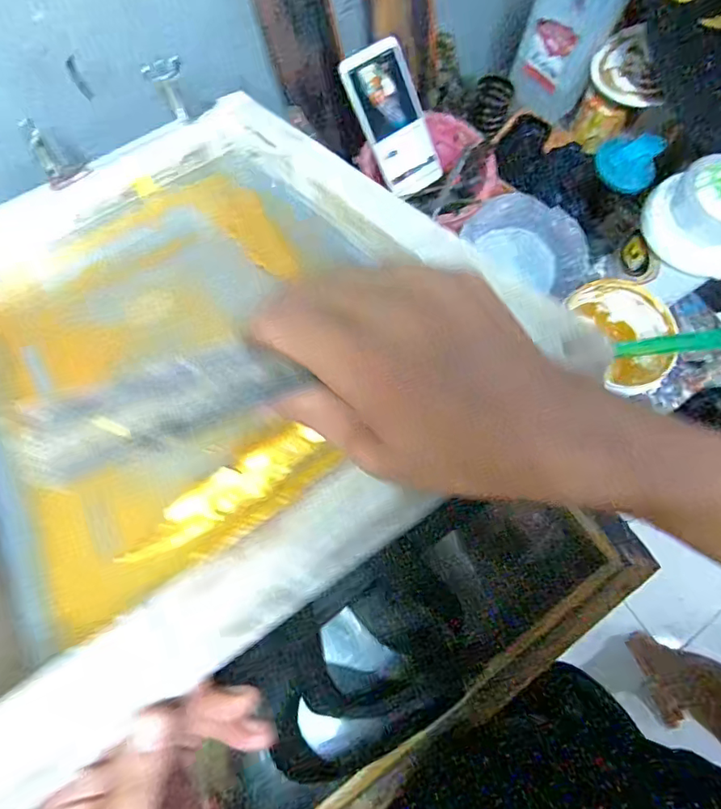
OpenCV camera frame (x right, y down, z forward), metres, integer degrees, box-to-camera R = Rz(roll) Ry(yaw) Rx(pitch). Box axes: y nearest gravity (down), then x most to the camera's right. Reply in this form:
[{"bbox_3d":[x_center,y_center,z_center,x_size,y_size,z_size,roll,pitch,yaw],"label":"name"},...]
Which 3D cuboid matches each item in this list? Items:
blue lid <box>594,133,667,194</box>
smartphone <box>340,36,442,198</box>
[{"bbox_3d":[0.334,-0.295,0.640,0.075,0.035,0.060,0,73,-2],"label":"blue lid"},{"bbox_3d":[0.041,-0.325,0.598,0.079,0.010,0.154,-34,120,-12],"label":"smartphone"}]

